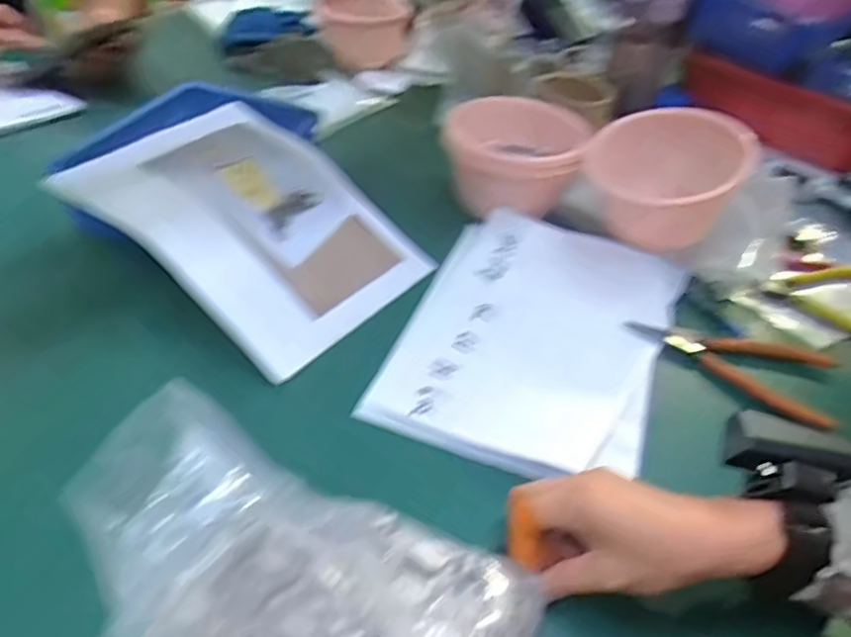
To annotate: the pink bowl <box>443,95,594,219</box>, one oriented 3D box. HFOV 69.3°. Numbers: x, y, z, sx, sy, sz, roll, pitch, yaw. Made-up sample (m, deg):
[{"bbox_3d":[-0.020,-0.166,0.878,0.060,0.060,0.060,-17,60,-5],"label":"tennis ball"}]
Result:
[{"bbox_3d":[0.097,-0.173,0.682,0.142,0.107,0.124,17,43,13],"label":"pink bowl"}]

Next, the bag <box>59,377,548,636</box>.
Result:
[{"bbox_3d":[-0.067,0.154,0.314,0.225,0.035,0.173,23,45,19],"label":"bag"}]

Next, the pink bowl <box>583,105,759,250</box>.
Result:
[{"bbox_3d":[0.245,-0.131,0.633,0.131,0.131,0.138,3,42,-3],"label":"pink bowl"}]

